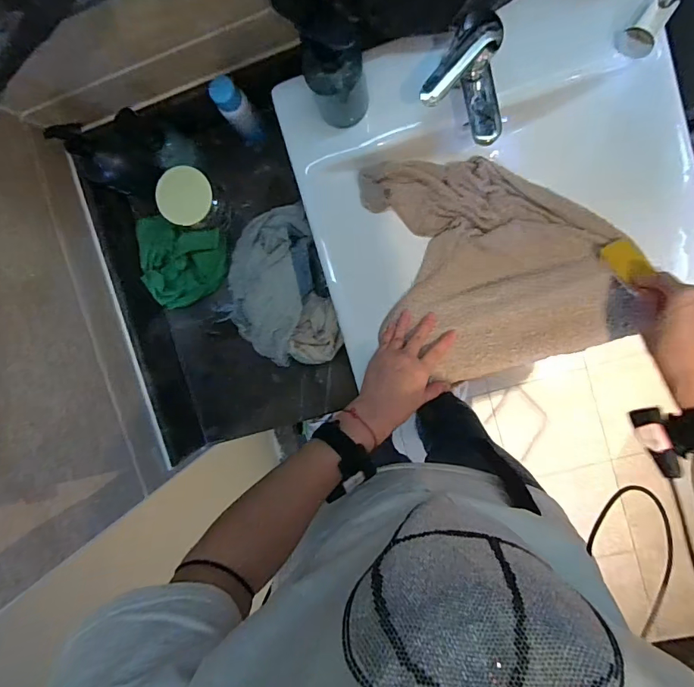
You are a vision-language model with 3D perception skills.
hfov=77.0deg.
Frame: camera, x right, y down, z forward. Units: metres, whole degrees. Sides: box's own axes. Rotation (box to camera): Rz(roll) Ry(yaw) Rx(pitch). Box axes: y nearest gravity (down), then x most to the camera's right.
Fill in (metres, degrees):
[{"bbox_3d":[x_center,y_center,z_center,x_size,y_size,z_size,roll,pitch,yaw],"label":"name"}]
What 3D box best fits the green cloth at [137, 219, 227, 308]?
[{"bbox_3d":[-0.270,-0.141,0.717,0.138,0.066,0.151,-12,94,8],"label":"green cloth"}]

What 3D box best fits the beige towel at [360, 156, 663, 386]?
[{"bbox_3d":[0.198,-0.115,0.600,0.302,0.105,0.295,-9,95,8],"label":"beige towel"}]

